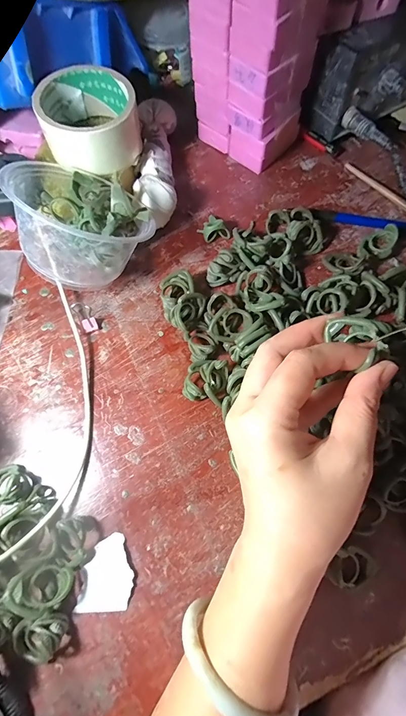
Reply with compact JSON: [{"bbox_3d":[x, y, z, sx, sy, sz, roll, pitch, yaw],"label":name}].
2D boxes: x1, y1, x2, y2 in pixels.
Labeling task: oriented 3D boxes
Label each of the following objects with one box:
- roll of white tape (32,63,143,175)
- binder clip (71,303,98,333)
[{"bbox_3d":[-0.102,-0.215,0.307,0.085,0.050,0.090,0,71,1],"label":"roll of white tape"},{"bbox_3d":[-0.109,-0.039,0.302,0.013,0.015,0.031,-30,72,-9],"label":"binder clip"}]

